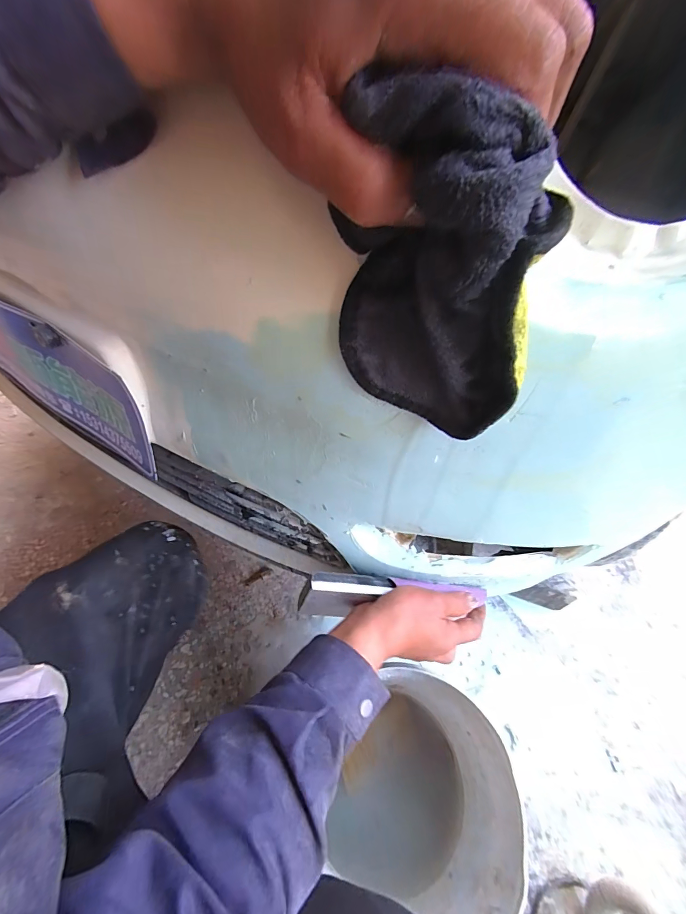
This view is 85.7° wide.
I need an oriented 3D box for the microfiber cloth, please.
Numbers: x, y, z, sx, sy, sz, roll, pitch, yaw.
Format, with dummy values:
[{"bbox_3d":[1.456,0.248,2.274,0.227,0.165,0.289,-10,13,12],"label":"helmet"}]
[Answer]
[{"bbox_3d":[0.044,-0.077,0.184,0.098,0.153,0.065,35,57,21],"label":"microfiber cloth"}]

